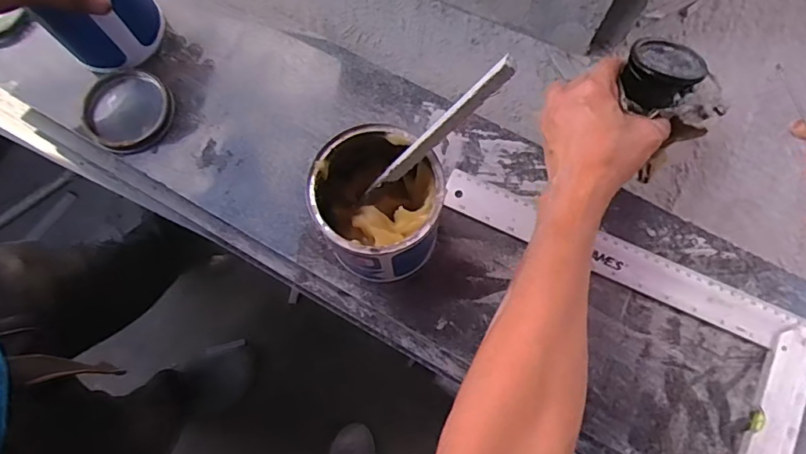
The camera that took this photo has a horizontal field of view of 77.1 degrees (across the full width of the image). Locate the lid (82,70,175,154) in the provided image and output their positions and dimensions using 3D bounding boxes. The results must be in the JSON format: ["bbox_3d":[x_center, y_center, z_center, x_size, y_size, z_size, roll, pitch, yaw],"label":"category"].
[{"bbox_3d":[-0.279,-0.117,0.510,0.089,0.010,0.084,-1,75,2],"label":"lid"}]

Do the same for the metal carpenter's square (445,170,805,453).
[{"bbox_3d":[0.178,0.085,0.446,0.343,0.014,0.165,23,77,8],"label":"metal carpenter's square"}]

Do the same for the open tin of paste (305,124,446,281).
[{"bbox_3d":[-0.023,-0.011,0.425,0.103,0.123,0.104,36,79,11],"label":"open tin of paste"}]

